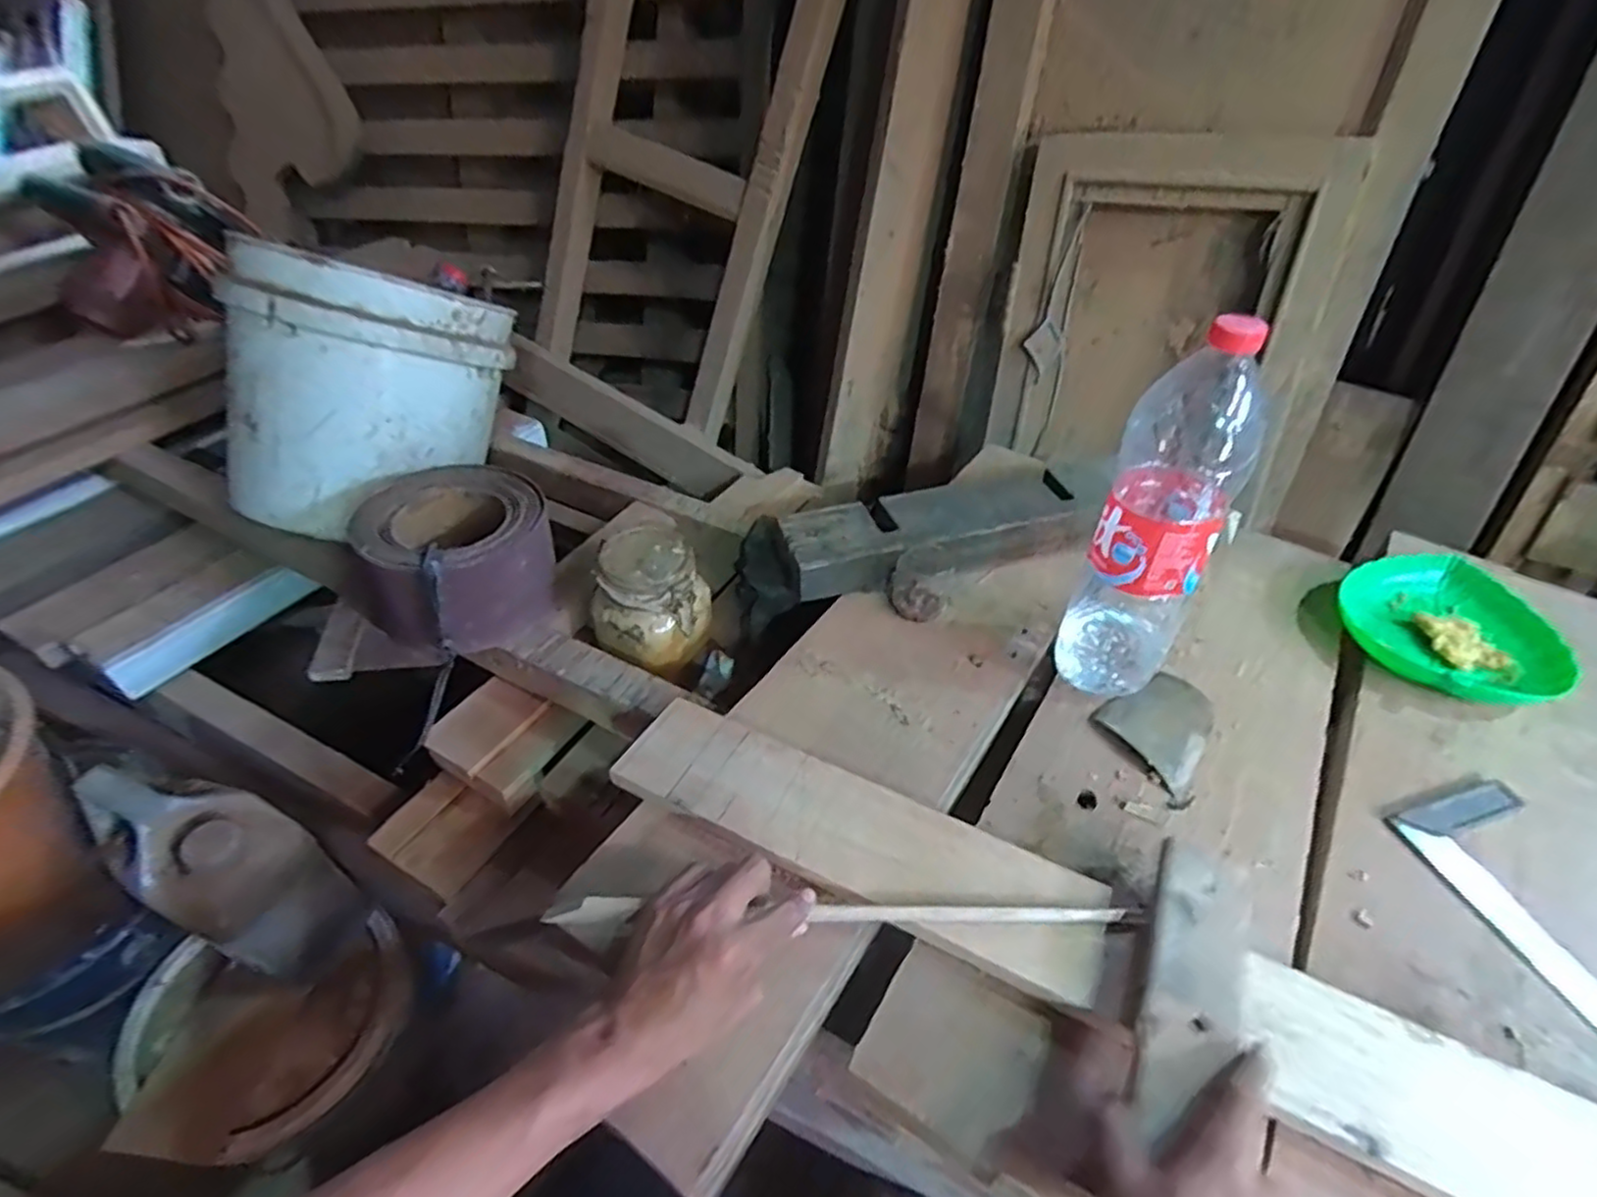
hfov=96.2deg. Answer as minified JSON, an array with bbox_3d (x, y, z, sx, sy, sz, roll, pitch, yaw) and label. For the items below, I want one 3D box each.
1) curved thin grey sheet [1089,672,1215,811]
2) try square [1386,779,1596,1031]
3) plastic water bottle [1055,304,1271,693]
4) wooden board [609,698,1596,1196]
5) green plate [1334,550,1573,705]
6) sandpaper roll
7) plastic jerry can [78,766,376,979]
[{"bbox_3d":[0.317,0.111,0.602,0.107,0.014,0.096,-20,46,-23],"label":"curved thin grey sheet"},{"bbox_3d":[0.541,0.240,0.473,0.110,0.007,0.253,-10,43,-13],"label":"try square"},{"bbox_3d":[0.274,-0.046,0.552,0.089,0.309,0.079,24,47,23],"label":"plastic water bottle"},{"bbox_3d":[0.168,0.214,0.460,0.647,0.022,0.086,20,45,19],"label":"wooden board"},{"bbox_3d":[0.619,0.031,0.682,0.172,0.039,0.171,1,42,-1],"label":"green plate"},{"bbox_3d":[-0.346,-0.041,0.725,0.169,0.109,0.174,1,42,-1],"label":"sandpaper roll"},{"bbox_3d":[-0.576,0.276,0.733,0.158,0.214,0.119,24,47,23],"label":"plastic jerry can"}]

